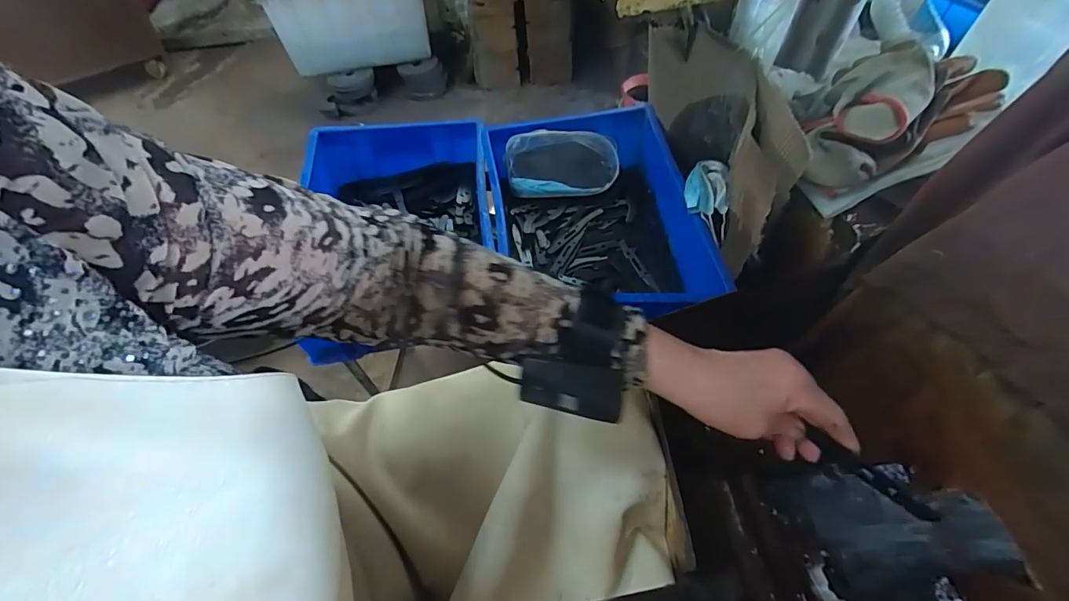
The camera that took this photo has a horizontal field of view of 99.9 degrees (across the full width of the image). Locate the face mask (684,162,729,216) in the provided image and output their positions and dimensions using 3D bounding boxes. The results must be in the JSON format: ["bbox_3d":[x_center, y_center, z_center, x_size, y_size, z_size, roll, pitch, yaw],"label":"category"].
[{"bbox_3d":[0.247,-0.161,0.645,0.057,0.035,0.073,6,92,25],"label":"face mask"}]

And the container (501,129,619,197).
[{"bbox_3d":[0.048,-0.244,0.802,0.193,0.111,0.023,-1,13,8],"label":"container"}]

